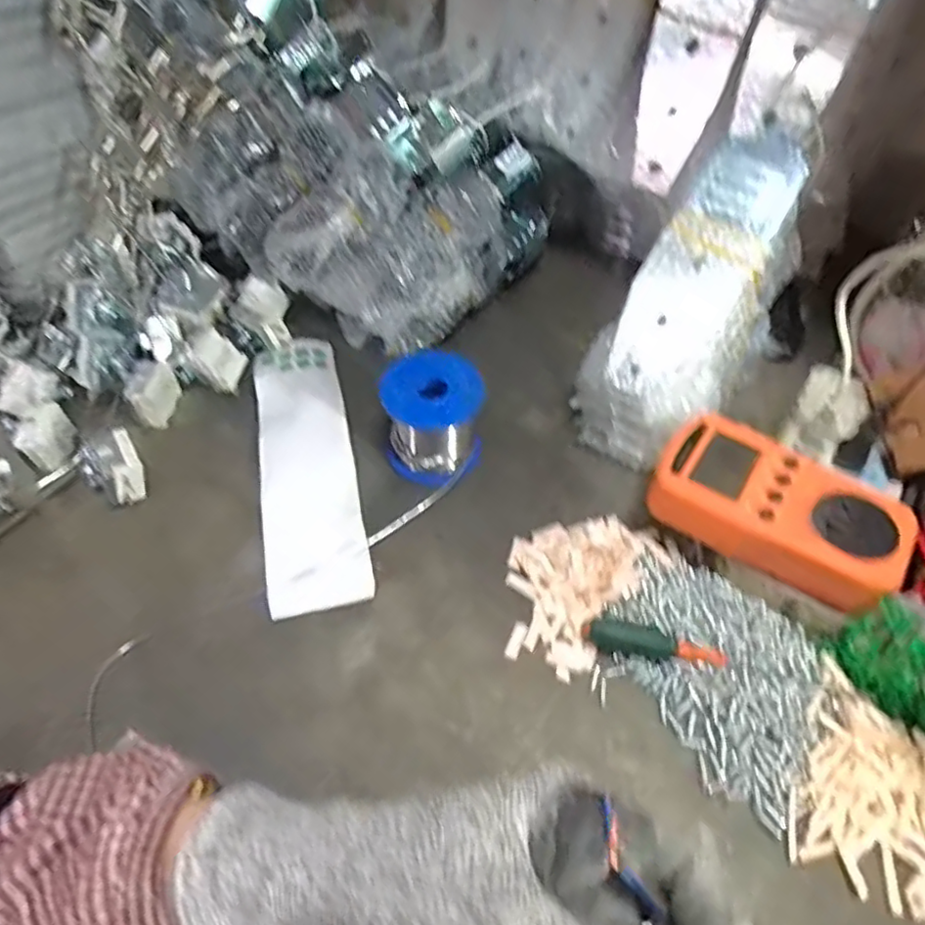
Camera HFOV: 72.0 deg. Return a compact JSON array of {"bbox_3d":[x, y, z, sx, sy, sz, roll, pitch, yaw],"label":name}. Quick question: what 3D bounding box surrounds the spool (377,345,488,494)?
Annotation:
[{"bbox_3d":[-0.019,-0.027,0.417,0.064,0.062,0.064,-6,53,-4],"label":"spool"}]

